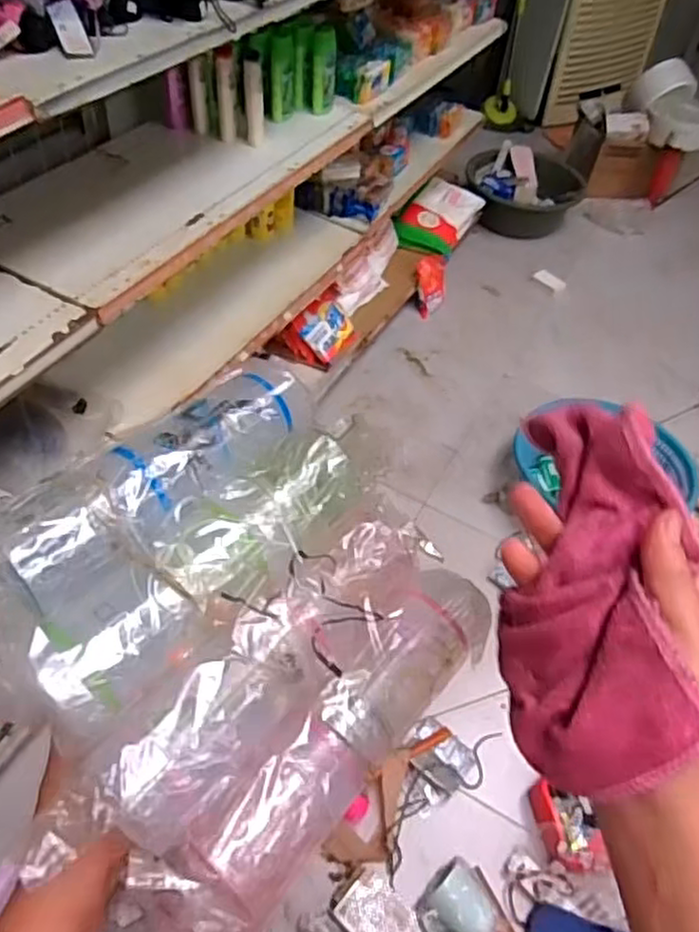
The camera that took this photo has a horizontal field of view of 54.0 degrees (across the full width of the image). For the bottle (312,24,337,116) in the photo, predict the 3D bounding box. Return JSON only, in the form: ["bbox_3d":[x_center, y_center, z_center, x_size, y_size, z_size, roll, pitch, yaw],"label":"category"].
[{"bbox_3d":[-0.057,-0.862,1.498,0.054,0.162,0.069,1,50,-5],"label":"bottle"}]

